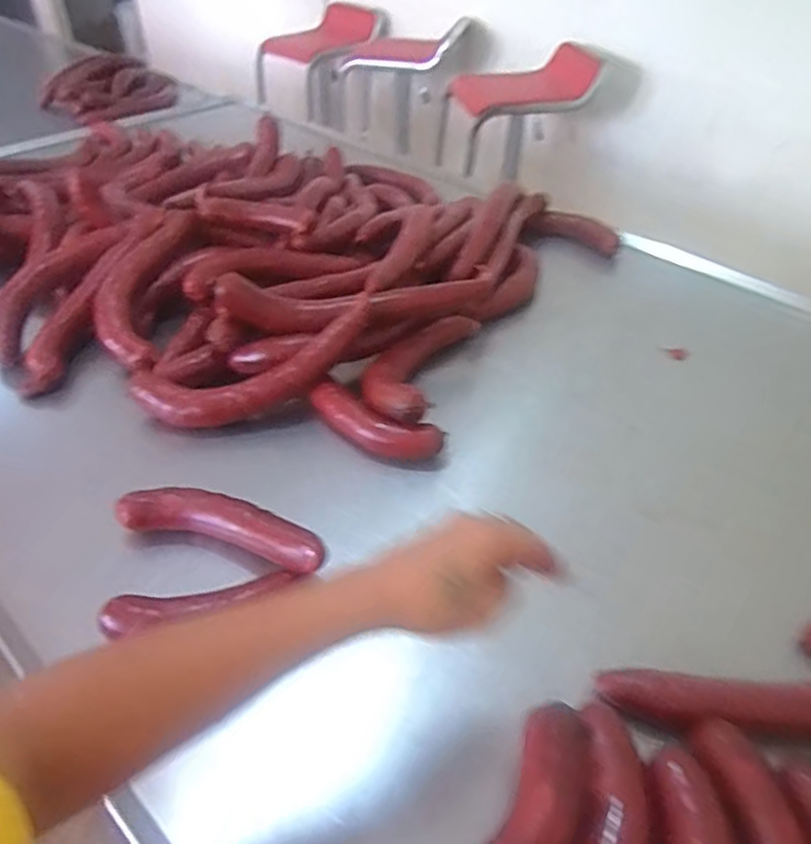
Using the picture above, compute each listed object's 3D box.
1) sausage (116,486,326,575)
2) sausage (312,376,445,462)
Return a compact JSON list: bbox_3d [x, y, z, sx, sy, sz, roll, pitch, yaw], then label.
[{"bbox_3d":[-0.171,0.092,0.592,0.218,0.045,0.059,16,40,17],"label":"sausage"},{"bbox_3d":[-0.034,0.000,0.726,0.162,0.044,0.049,21,42,22],"label":"sausage"}]

